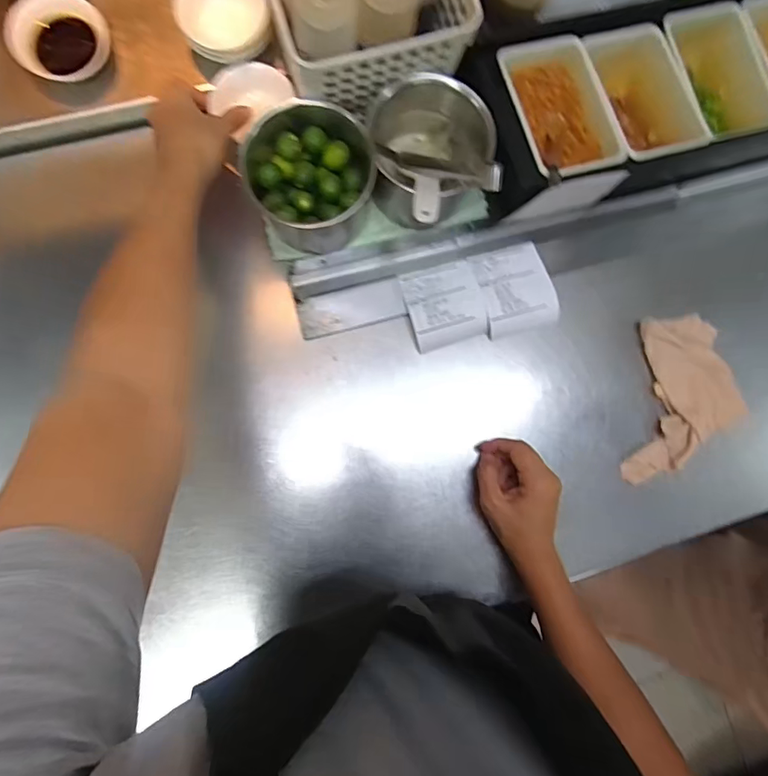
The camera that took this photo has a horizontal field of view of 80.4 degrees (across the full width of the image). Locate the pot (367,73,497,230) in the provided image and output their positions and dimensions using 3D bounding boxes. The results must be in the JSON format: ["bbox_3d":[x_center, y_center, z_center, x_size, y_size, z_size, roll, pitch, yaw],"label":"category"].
[{"bbox_3d":[0.046,-0.204,0.431,0.112,0.120,0.142,-2,85,-7],"label":"pot"}]

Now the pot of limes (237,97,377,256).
[{"bbox_3d":[-0.070,-0.204,0.446,0.114,0.081,0.114,1,85,-7],"label":"pot of limes"}]

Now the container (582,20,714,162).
[{"bbox_3d":[0.256,-0.292,0.471,0.086,0.067,0.154,-10,71,-5],"label":"container"}]

